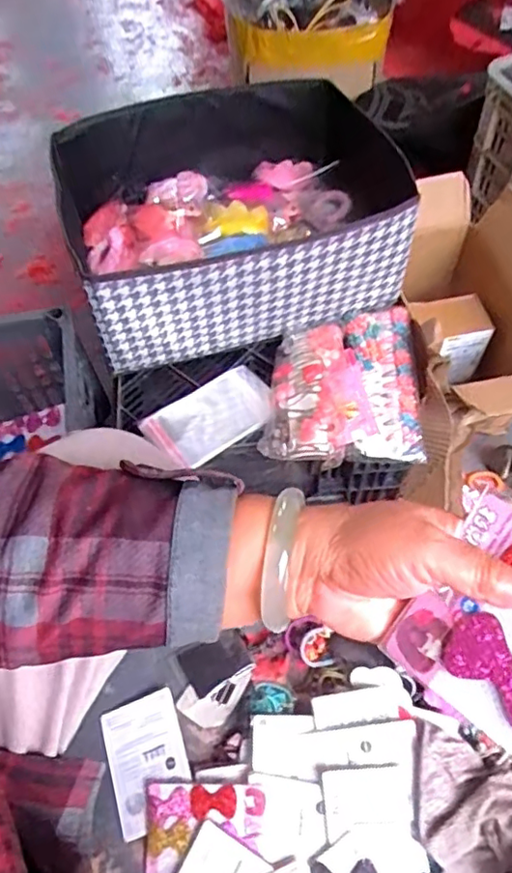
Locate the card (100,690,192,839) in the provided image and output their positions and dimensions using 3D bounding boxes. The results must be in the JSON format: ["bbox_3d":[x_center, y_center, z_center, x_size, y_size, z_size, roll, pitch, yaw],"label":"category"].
[{"bbox_3d":[-0.131,0.390,0.702,0.094,0.010,0.137,-22,57,-4],"label":"card"}]

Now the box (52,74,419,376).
[{"bbox_3d":[-0.026,-0.291,0.784,0.428,0.166,0.336,-15,58,-6],"label":"box"}]

